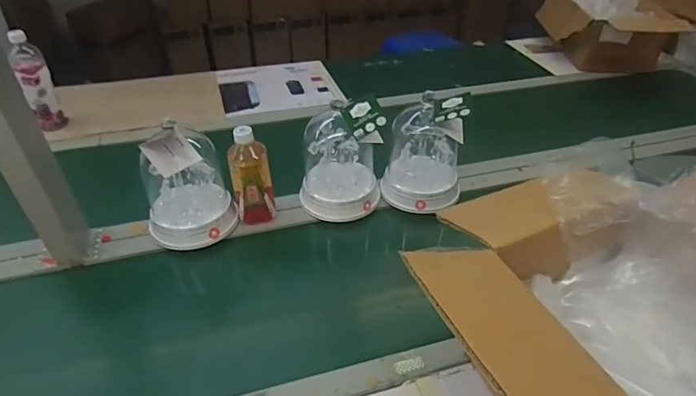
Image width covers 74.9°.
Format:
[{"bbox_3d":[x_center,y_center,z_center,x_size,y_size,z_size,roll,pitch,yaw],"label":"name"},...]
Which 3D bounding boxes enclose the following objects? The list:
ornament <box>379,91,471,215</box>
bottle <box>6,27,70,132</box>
[{"bbox_3d":[0.141,-0.087,0.847,0.144,0.210,0.132,7,39,9],"label":"ornament"},{"bbox_3d":[-0.699,-0.257,1.023,0.061,0.210,0.065,-23,44,-26],"label":"bottle"}]

